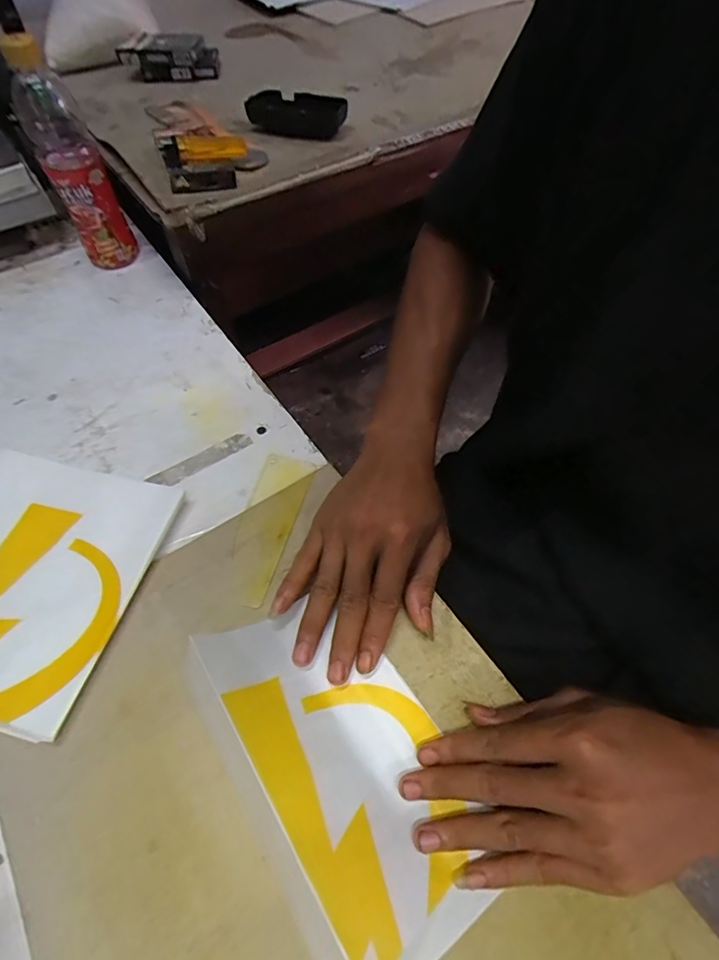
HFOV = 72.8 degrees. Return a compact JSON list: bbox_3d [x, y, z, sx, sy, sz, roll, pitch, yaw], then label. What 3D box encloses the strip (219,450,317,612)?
[{"bbox_3d":[-0.071,0.033,0.368,0.041,0.004,0.121,12,58,9],"label":"strip"}]

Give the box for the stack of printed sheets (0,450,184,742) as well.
[{"bbox_3d":[-0.246,0.069,0.339,0.187,0.013,0.193,13,58,10],"label":"stack of printed sheets"}]

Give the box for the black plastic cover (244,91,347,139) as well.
[{"bbox_3d":[-0.065,-0.390,0.521,0.105,0.028,0.046,12,58,10],"label":"black plastic cover"}]

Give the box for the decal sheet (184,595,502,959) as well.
[{"bbox_3d":[-0.011,0.148,0.262,0.105,0.055,0.189,-32,61,-18],"label":"decal sheet"}]

